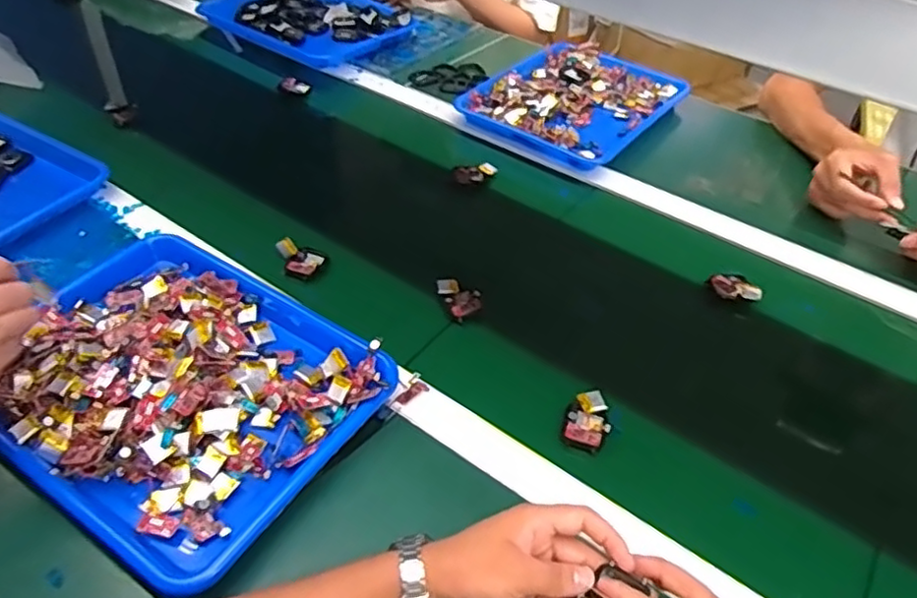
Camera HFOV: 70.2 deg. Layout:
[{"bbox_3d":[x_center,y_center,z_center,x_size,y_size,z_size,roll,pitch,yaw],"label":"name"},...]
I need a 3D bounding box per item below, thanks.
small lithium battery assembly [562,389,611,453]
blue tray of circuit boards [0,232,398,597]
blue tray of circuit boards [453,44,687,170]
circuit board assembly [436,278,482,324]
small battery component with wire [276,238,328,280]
[{"bbox_3d":[0.117,0.108,0.585,0.037,0.014,0.058,14,46,11],"label":"small lithium battery assembly"},{"bbox_3d":[-0.245,0.068,0.575,0.321,0.050,0.262,25,49,21],"label":"blue tray of circuit boards"},{"bbox_3d":[0.173,-0.293,0.960,0.237,0.029,0.298,29,50,24],"label":"blue tray of circuit boards"},{"bbox_3d":[0.003,-0.001,0.689,0.040,0.015,0.053,-19,49,-21],"label":"circuit board assembly"},{"bbox_3d":[-0.173,-0.044,0.715,0.053,0.026,0.038,0,45,-3],"label":"small battery component with wire"}]

